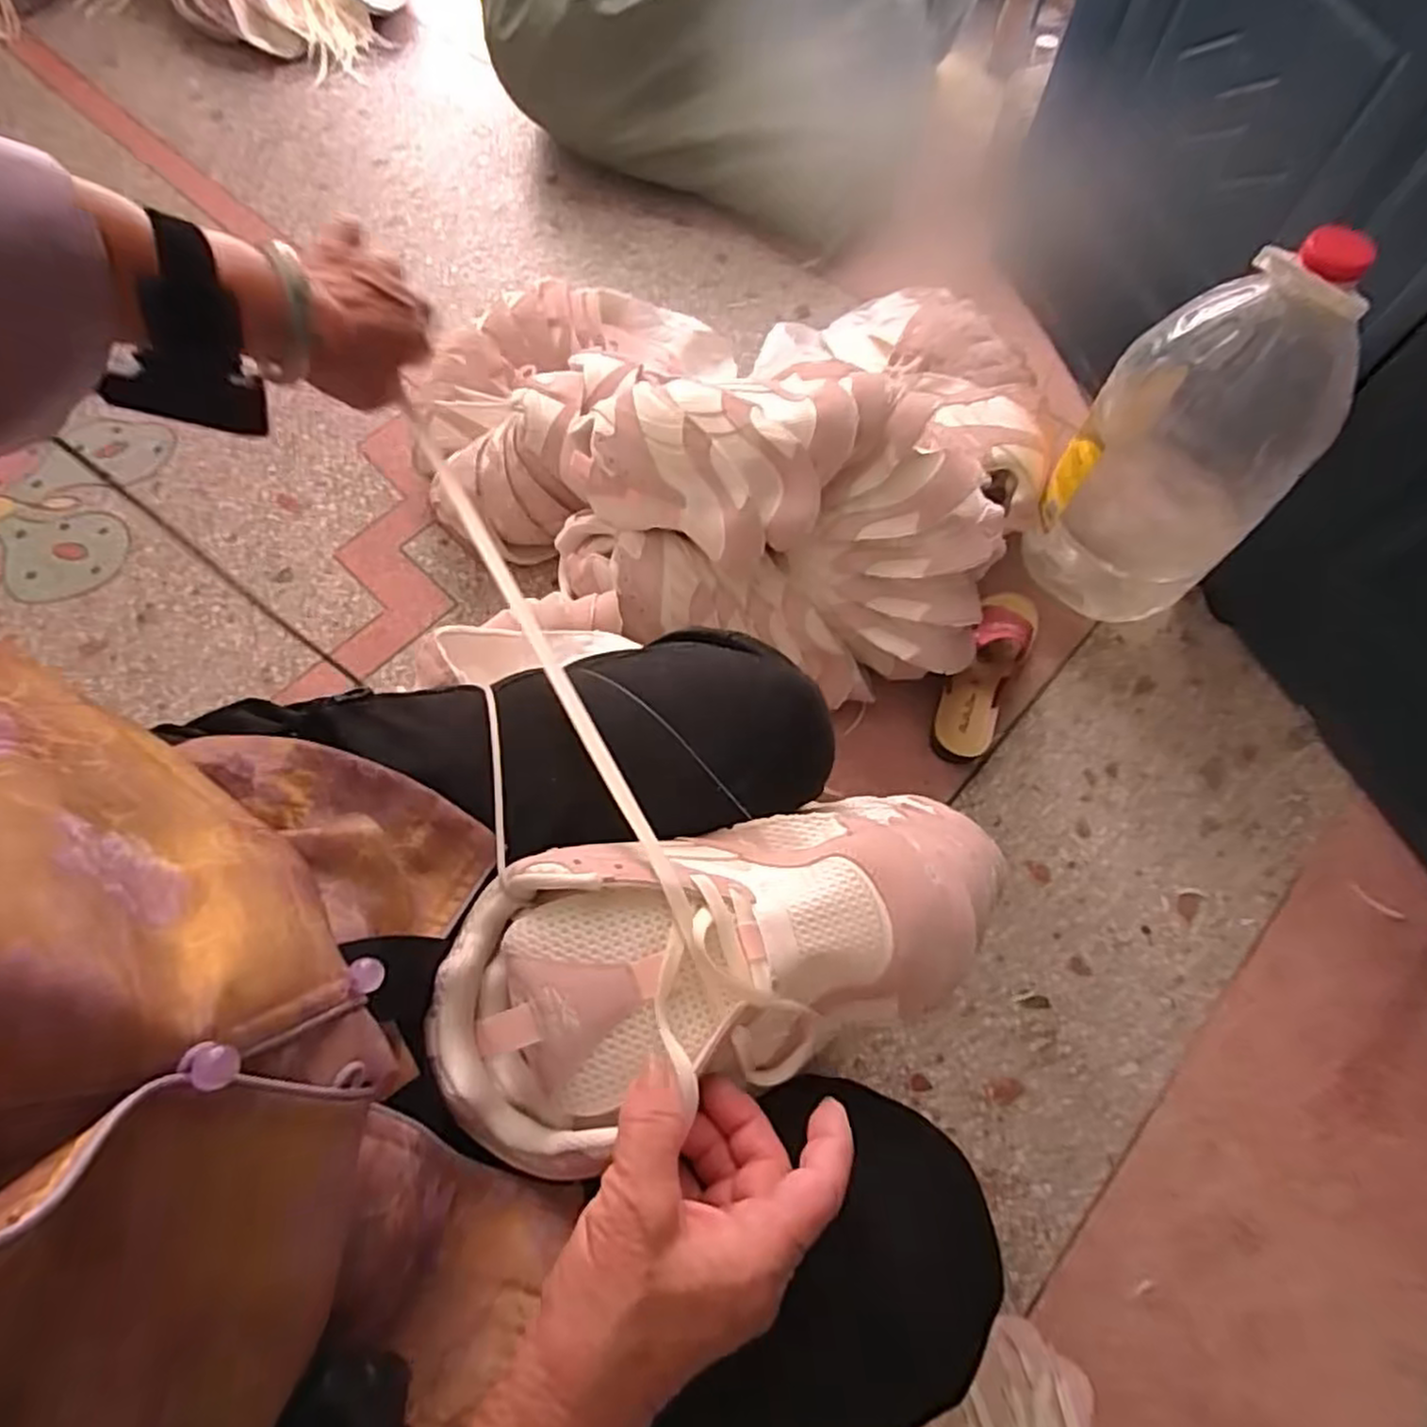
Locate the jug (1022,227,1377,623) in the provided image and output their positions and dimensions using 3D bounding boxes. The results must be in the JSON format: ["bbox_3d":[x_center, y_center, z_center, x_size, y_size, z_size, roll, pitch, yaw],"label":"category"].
[{"bbox_3d":[0.499,-0.286,0.776,0.198,0.413,0.178,40,74,15],"label":"jug"}]

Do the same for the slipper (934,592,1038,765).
[{"bbox_3d":[0.314,-0.054,0.853,0.070,0.077,0.227,25,71,10],"label":"slipper"}]

